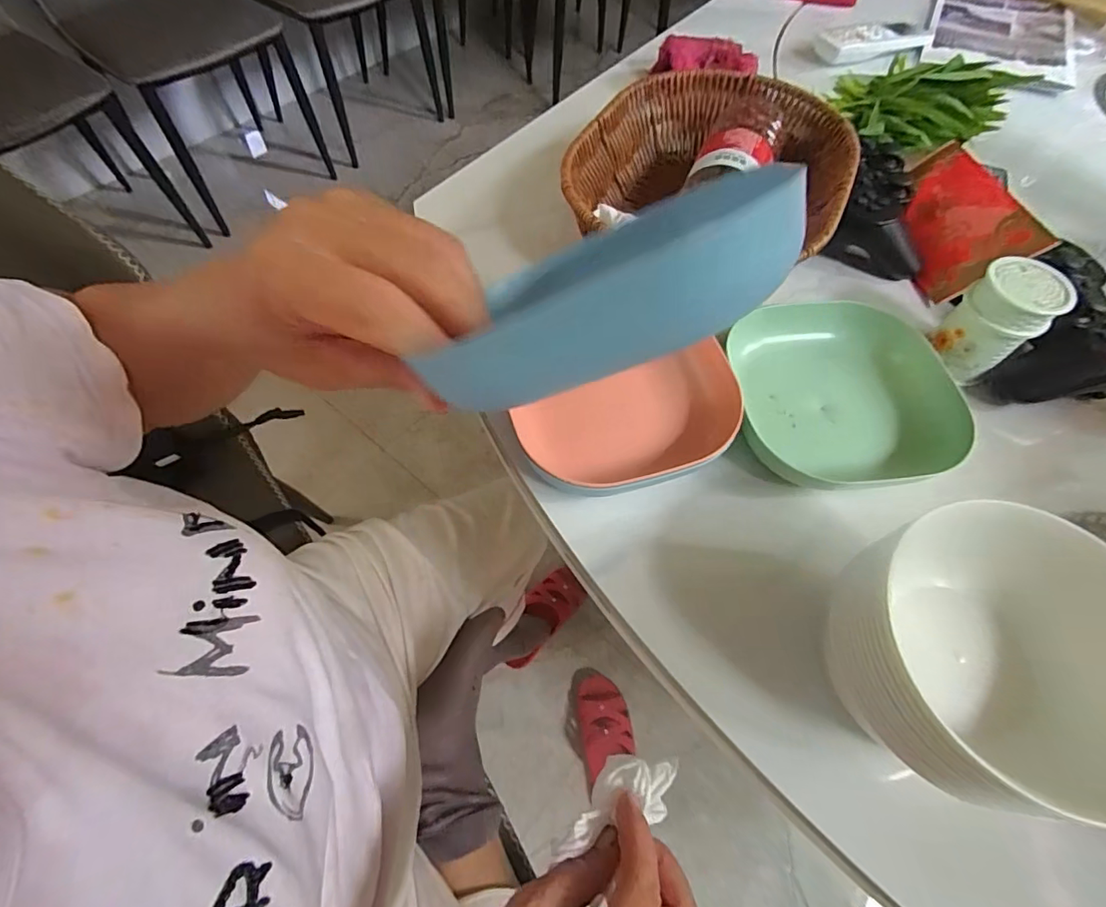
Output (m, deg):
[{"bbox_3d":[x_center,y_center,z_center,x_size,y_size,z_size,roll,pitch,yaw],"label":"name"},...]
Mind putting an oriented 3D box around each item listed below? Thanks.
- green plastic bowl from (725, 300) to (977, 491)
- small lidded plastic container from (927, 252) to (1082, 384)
[{"bbox_3d":[0.191,-0.045,0.340,0.120,0.034,0.132,-5,60,-4],"label":"green plastic bowl"},{"bbox_3d":[0.293,-0.089,0.336,0.046,0.063,0.049,-36,67,-19],"label":"small lidded plastic container"}]

